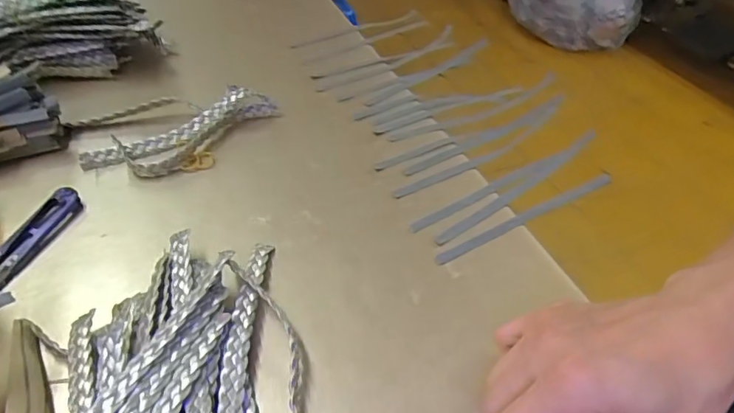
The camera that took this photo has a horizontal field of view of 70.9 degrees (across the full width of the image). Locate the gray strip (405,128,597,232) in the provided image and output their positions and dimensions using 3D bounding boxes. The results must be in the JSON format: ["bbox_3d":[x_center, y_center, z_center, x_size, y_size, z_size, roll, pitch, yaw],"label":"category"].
[{"bbox_3d":[0.111,-0.021,0.397,0.186,0.006,0.012,-25,55,-22],"label":"gray strip"}]

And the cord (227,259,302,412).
[{"bbox_3d":[-0.038,0.086,0.268,0.020,0.018,0.152,-20,48,-23],"label":"cord"}]

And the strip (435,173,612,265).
[{"bbox_3d":[0.118,0.005,0.370,0.166,0.006,0.008,-22,48,-24],"label":"strip"}]

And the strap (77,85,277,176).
[{"bbox_3d":[-0.148,-0.065,0.422,0.058,0.027,0.151,34,51,29],"label":"strap"}]

